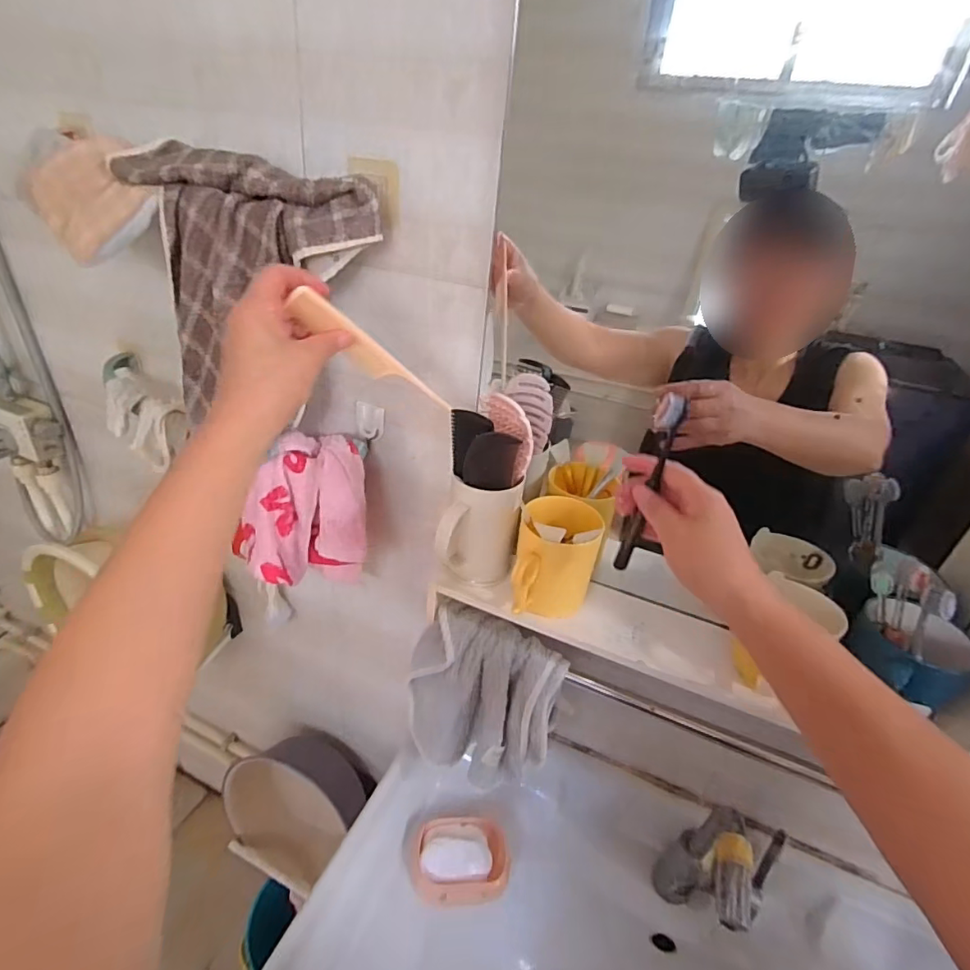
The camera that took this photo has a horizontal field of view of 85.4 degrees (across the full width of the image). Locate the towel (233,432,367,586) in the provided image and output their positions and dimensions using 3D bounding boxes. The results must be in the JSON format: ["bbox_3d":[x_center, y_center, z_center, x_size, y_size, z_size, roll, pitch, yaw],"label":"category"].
[{"bbox_3d":[-0.225,0.046,0.667,0.148,0.200,0.088,-1,32,-12],"label":"towel"}]

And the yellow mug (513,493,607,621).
[{"bbox_3d":[0.075,0.076,0.558,0.084,0.113,0.104,13,32,10],"label":"yellow mug"}]

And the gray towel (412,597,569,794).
[{"bbox_3d":[-0.004,0.268,0.650,0.190,0.217,0.080,12,32,8],"label":"gray towel"}]

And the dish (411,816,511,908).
[{"bbox_3d":[-0.029,0.485,0.684,0.129,0.043,0.097,0,32,-11],"label":"dish"}]

